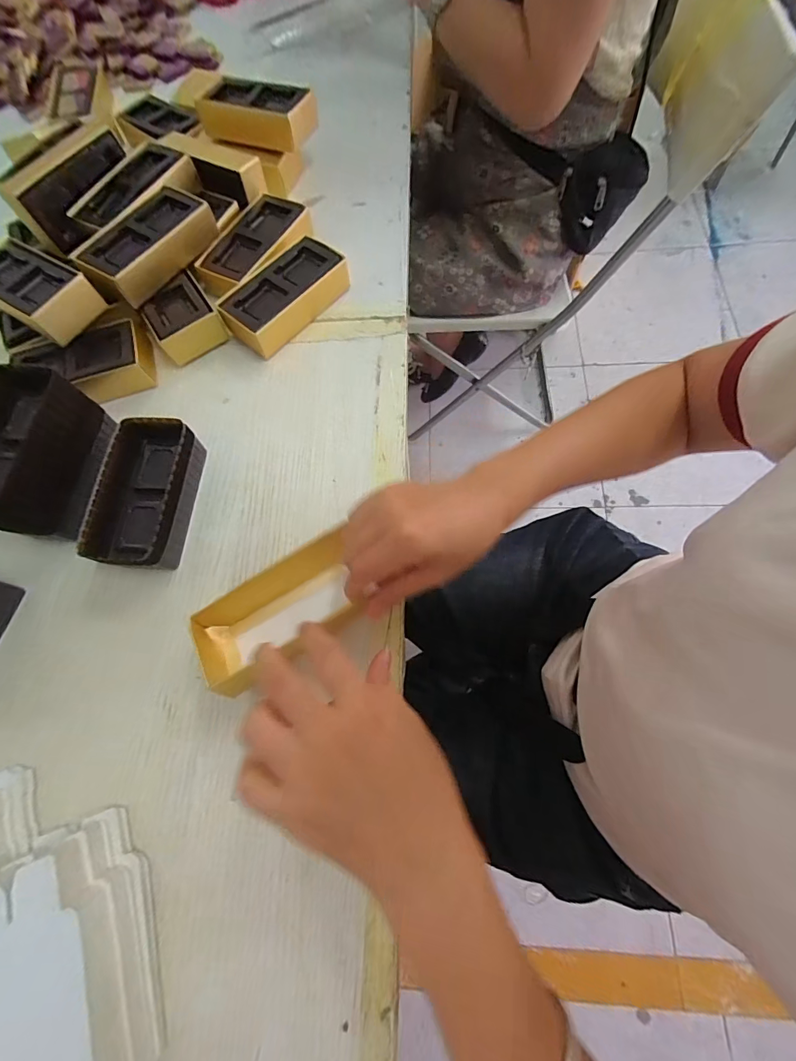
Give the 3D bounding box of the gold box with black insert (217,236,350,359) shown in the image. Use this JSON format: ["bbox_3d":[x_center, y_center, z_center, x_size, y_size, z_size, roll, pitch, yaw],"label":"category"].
[{"bbox_3d":[-0.105,-0.219,0.387,0.058,0.032,0.116,39,77,16],"label":"gold box with black insert"}]

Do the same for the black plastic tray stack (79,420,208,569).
[{"bbox_3d":[-0.195,-0.027,0.326,0.061,0.038,0.119,5,71,6],"label":"black plastic tray stack"}]

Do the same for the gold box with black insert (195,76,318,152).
[{"bbox_3d":[-0.148,-0.442,0.436,0.121,0.032,0.055,16,72,10],"label":"gold box with black insert"}]

